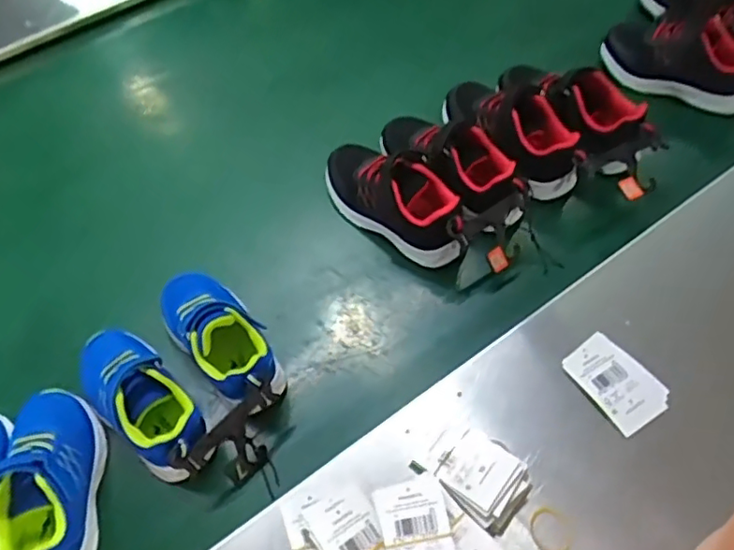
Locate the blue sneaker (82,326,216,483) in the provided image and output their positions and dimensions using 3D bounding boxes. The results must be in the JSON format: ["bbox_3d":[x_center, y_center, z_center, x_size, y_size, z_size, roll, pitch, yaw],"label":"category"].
[{"bbox_3d":[-0.203,0.111,0.549,0.176,0.063,0.070,35,64,22],"label":"blue sneaker"}]

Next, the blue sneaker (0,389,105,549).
[{"bbox_3d":[-0.264,0.172,0.514,0.074,0.072,0.167,-6,56,-2],"label":"blue sneaker"}]

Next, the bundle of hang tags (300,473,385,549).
[{"bbox_3d":[-0.007,0.202,0.459,0.051,0.020,0.100,-28,60,-16],"label":"bundle of hang tags"}]

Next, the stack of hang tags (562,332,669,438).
[{"bbox_3d":[0.218,0.096,0.539,0.058,0.020,0.083,-29,60,-17],"label":"stack of hang tags"}]

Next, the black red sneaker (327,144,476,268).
[{"bbox_3d":[0.032,-0.093,0.671,0.188,0.087,0.082,36,64,23],"label":"black red sneaker"}]

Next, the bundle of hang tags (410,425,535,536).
[{"bbox_3d":[0.088,0.158,0.494,0.086,0.025,0.063,37,65,23],"label":"bundle of hang tags"}]

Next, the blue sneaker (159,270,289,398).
[{"bbox_3d":[-0.140,0.060,0.586,0.071,0.088,0.156,-34,61,-19],"label":"blue sneaker"}]

